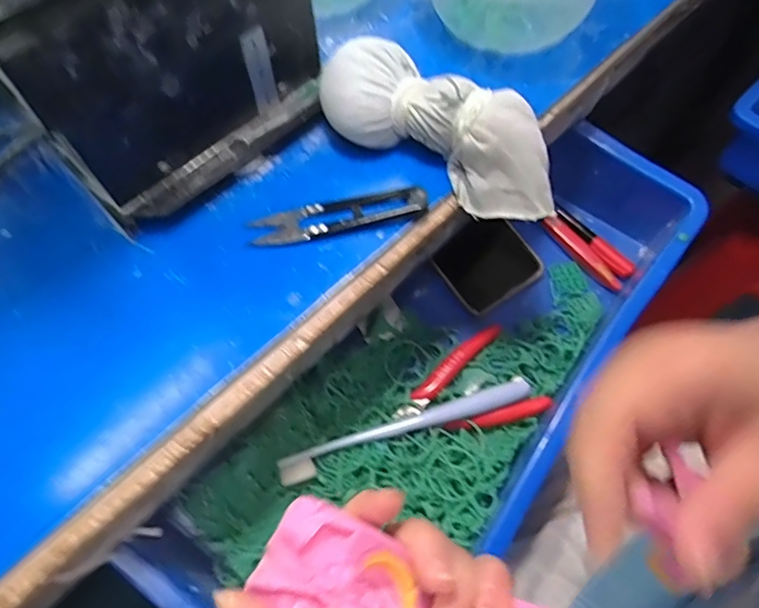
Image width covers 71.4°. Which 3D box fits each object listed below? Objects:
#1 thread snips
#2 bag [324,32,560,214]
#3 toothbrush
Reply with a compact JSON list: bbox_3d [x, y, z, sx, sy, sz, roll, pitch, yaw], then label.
[{"bbox_3d":[-0.023,-0.051,0.297,0.097,0.012,0.021,-13,64,-5],"label":"thread snips"},{"bbox_3d":[0.037,-0.100,0.301,0.149,0.052,0.053,31,68,2],"label":"bag"},{"bbox_3d":[0.021,0.090,0.376,0.182,0.022,0.017,-18,64,-7],"label":"toothbrush"}]

